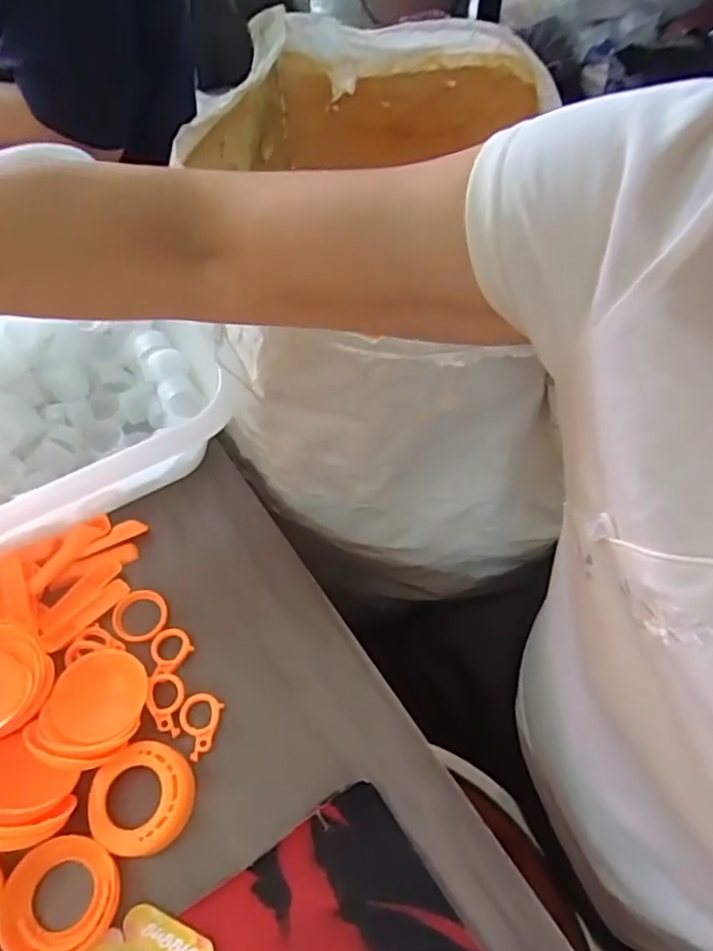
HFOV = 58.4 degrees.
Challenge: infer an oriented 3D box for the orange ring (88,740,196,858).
[{"bbox_3d":[-0.120,0.180,0.356,0.056,0.012,0.055,-10,58,-8],"label":"orange ring"}]

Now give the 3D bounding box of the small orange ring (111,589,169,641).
[{"bbox_3d":[-0.143,0.092,0.421,0.035,0.004,0.035,1,57,-1],"label":"small orange ring"}]

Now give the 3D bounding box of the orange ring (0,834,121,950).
[{"bbox_3d":[-0.154,0.220,0.332,0.056,0.012,0.055,1,57,-1],"label":"orange ring"}]

